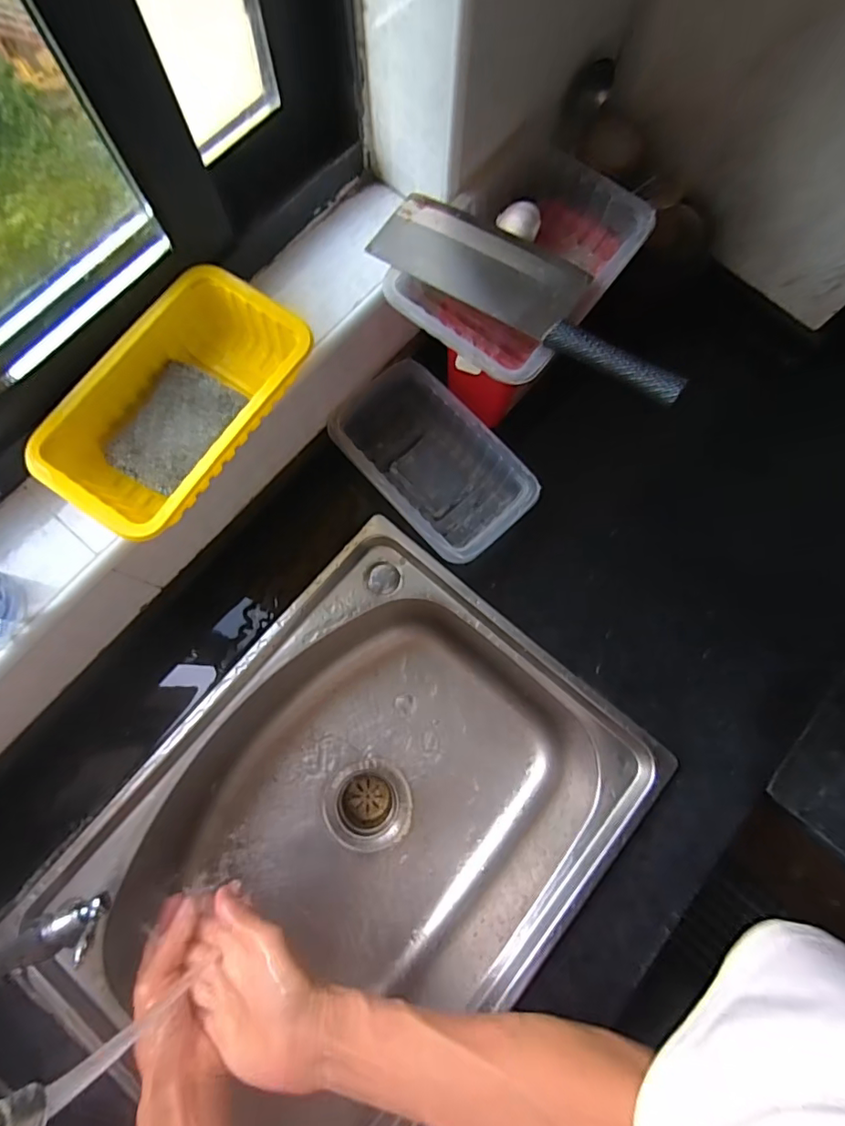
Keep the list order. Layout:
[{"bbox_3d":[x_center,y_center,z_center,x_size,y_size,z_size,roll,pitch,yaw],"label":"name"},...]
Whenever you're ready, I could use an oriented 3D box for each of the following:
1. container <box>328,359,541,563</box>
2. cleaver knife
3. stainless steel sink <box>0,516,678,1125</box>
[{"bbox_3d":[0.010,-0.106,0.593,0.129,0.067,0.220,-43,81,-10],"label":"container"},{"bbox_3d":[0.093,-0.230,0.445,0.283,0.029,0.079,33,79,5],"label":"cleaver knife"},{"bbox_3d":[-0.071,0.294,0.618,0.414,0.196,0.538,39,80,6],"label":"stainless steel sink"}]

